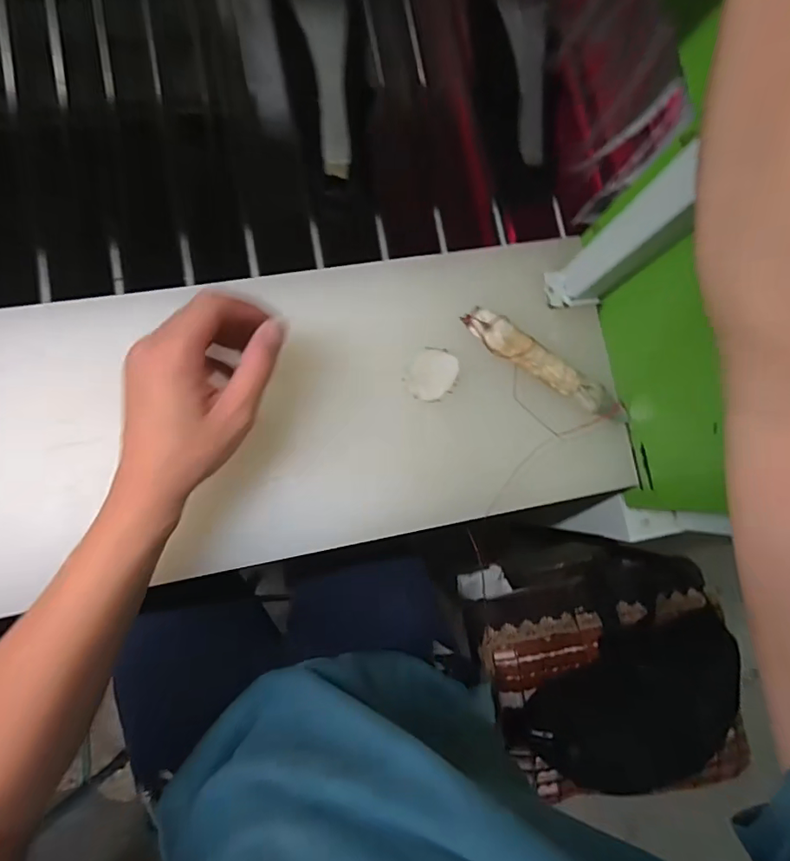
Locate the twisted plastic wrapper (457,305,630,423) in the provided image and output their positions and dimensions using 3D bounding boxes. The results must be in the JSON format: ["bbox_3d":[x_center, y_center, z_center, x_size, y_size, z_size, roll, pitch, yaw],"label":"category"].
[{"bbox_3d":[0.134,-0.057,0.439,0.163,0.018,0.029,35,81,-3],"label":"twisted plastic wrapper"}]

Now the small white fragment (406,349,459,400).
[{"bbox_3d":[0.032,-0.050,0.436,0.040,0.005,0.046,41,81,-2],"label":"small white fragment"}]

